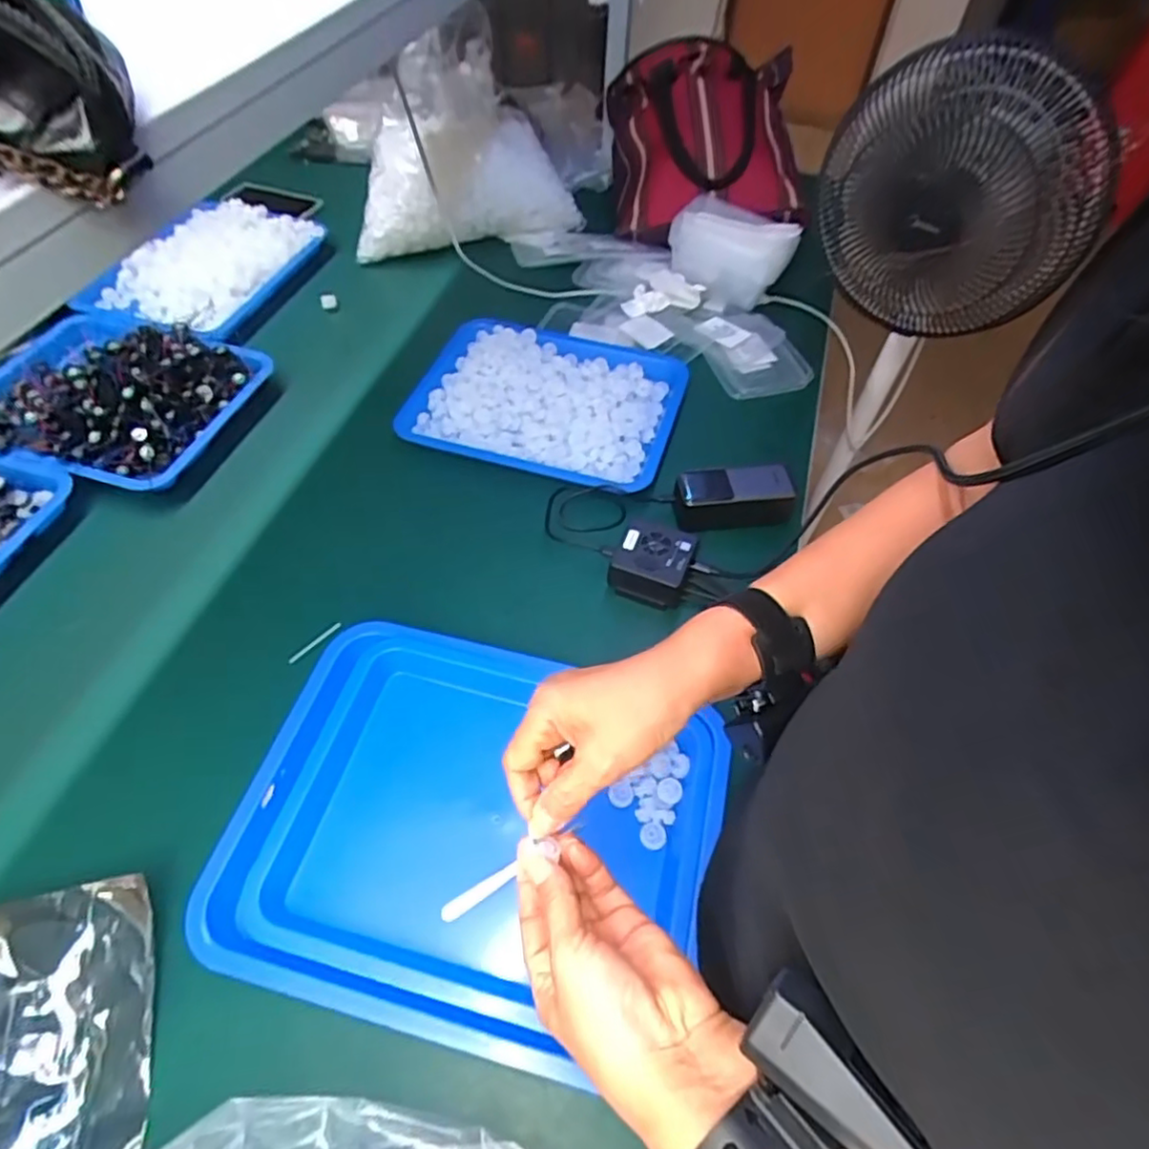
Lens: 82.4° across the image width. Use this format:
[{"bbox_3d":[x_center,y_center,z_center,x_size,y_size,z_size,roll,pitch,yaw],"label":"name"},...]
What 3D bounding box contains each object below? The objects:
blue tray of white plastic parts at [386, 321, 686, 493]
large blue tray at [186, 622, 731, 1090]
[{"bbox_3d":[-0.035,-0.232,0.837,0.329,0.035,0.253,14,55,8],"label":"blue tray of white plastic parts"},{"bbox_3d":[-0.078,0.206,0.549,0.390,0.046,0.300,12,55,7],"label":"large blue tray"}]

